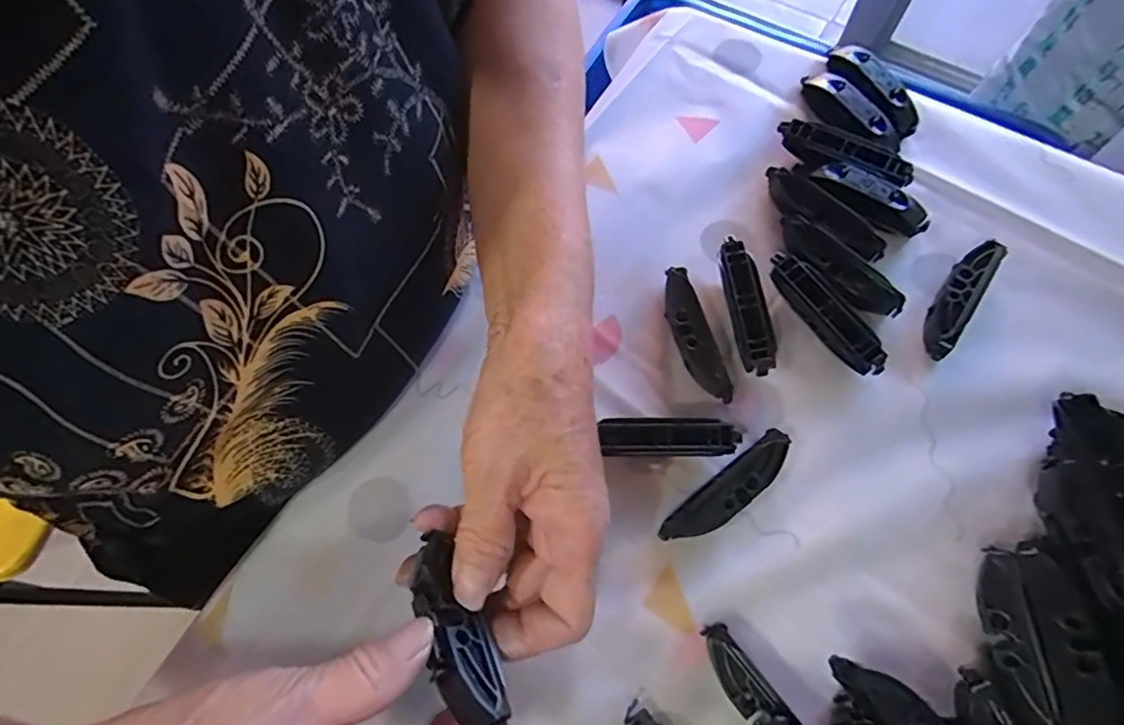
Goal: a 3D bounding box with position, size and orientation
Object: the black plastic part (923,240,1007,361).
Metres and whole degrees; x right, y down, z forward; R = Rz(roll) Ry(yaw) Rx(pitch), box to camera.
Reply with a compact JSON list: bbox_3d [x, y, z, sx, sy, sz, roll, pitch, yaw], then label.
[{"bbox_3d":[0.220,-0.036,0.329,0.018,0.015,0.074,34,74,15],"label":"black plastic part"}]

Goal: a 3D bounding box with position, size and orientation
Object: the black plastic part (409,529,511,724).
[{"bbox_3d":[-0.041,0.103,0.224,0.022,0.012,0.077,-28,59,-8],"label":"black plastic part"}]

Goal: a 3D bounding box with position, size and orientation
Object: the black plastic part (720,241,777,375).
[{"bbox_3d":[0.102,-0.030,0.335,0.018,0.020,0.078,-7,68,0],"label":"black plastic part"}]

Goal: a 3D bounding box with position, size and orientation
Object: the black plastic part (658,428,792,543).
[{"bbox_3d":[0.085,0.066,0.301,0.079,0.014,0.020,-37,71,-11],"label":"black plastic part"}]

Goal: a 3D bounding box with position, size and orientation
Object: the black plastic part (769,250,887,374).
[{"bbox_3d":[0.147,-0.028,0.330,0.018,0.018,0.080,-32,70,-9],"label":"black plastic part"}]

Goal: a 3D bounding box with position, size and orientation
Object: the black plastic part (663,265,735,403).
[{"bbox_3d":[0.073,-0.015,0.333,0.018,0.018,0.081,-16,68,-3],"label":"black plastic part"}]

